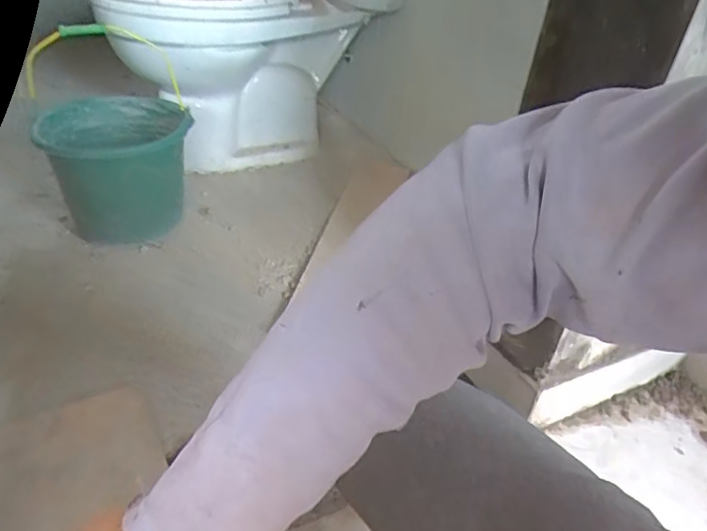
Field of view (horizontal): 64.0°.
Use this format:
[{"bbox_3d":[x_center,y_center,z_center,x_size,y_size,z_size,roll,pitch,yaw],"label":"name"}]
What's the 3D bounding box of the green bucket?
[{"bbox_3d":[-0.457,-0.176,1.115,0.258,0.229,0.239,-11,41,-22],"label":"green bucket"}]

